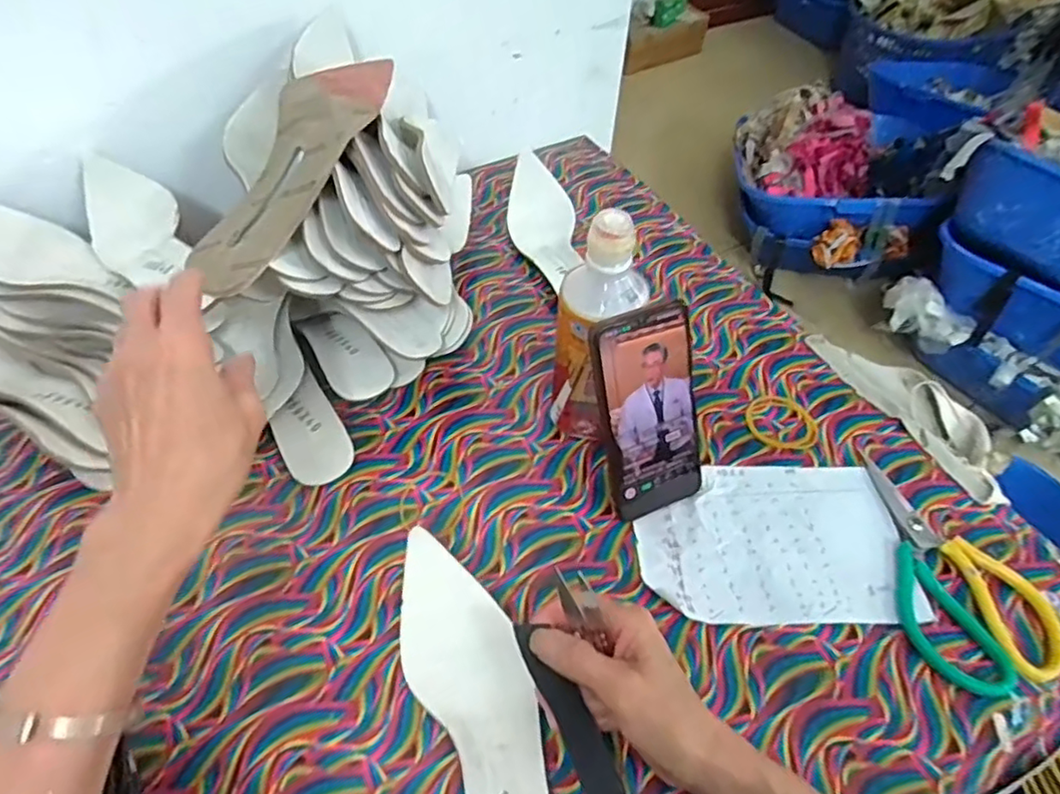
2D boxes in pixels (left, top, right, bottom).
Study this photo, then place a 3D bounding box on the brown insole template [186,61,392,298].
[{"bbox_3d":[-0.167,-0.178,0.460,0.068,0.040,0.240,20,72,14],"label":"brown insole template"}]

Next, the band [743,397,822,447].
[{"bbox_3d":[0.220,0.022,0.537,0.054,0.004,0.061,-28,57,-22],"label":"band"}]

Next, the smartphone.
[{"bbox_3d":[0.088,0.013,0.449,0.073,0.161,0.012,-22,27,-18],"label":"smartphone"}]

